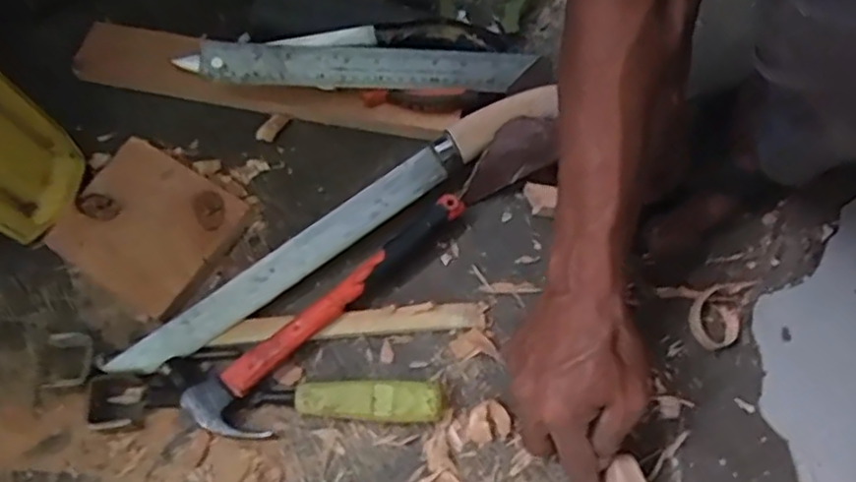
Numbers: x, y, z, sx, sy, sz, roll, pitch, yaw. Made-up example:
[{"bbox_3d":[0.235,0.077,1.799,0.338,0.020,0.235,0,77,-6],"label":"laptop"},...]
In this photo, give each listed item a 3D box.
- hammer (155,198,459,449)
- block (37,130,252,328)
[{"bbox_3d":[-0.072,0.052,0.514,0.260,0.028,0.083,-38,69,-15],"label":"hammer"},{"bbox_3d":[-0.235,-0.016,0.544,0.136,0.029,0.118,29,69,14],"label":"block"}]

